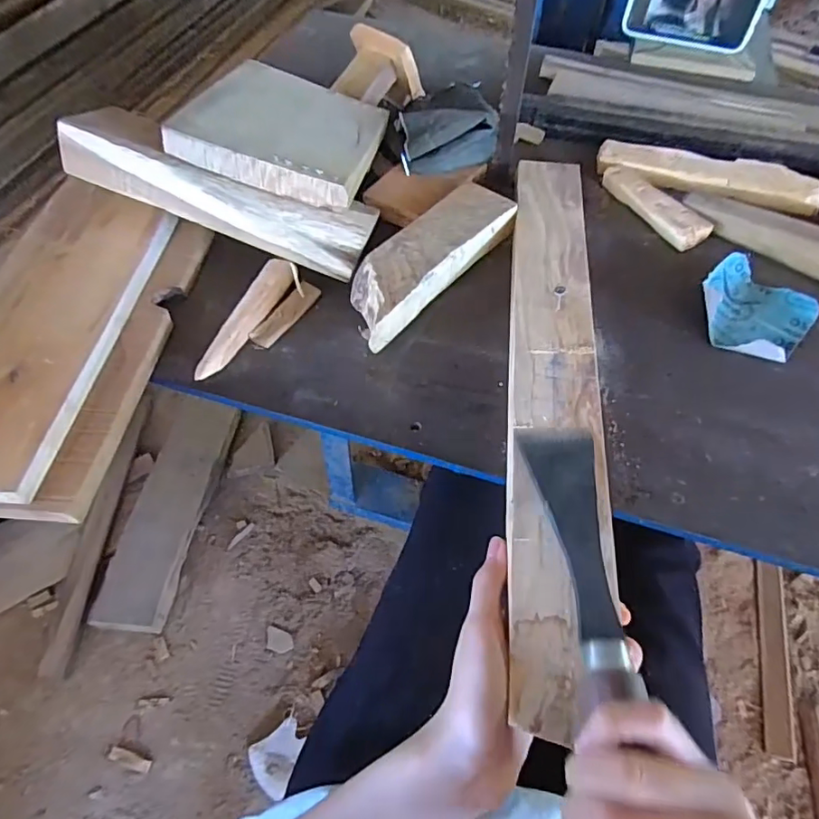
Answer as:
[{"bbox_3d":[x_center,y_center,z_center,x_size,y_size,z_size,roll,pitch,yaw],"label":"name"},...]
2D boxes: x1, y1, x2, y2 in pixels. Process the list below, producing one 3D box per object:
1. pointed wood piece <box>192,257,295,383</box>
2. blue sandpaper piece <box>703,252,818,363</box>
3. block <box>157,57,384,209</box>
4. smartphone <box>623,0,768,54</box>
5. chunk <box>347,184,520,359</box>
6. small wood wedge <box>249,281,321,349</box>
[{"bbox_3d":[-0.123,-0.071,0.409,0.027,0.013,0.123,16,57,9],"label":"pointed wood piece"},{"bbox_3d":[0.278,-0.079,0.436,0.085,0.016,0.094,37,63,21],"label":"blue sandpaper piece"},{"bbox_3d":[-0.101,-0.245,0.463,0.144,0.023,0.172,18,49,-5],"label":"block"},{"bbox_3d":[0.357,-0.509,0.673,0.157,0.083,0.009,21,43,15],"label":"smartphone"},{"bbox_3d":[0.015,-0.126,0.436,0.058,0.033,0.190,34,62,20],"label":"chunk"},{"bbox_3d":[-0.096,-0.075,0.419,0.017,0.007,0.068,29,60,17],"label":"small wood wedge"}]

